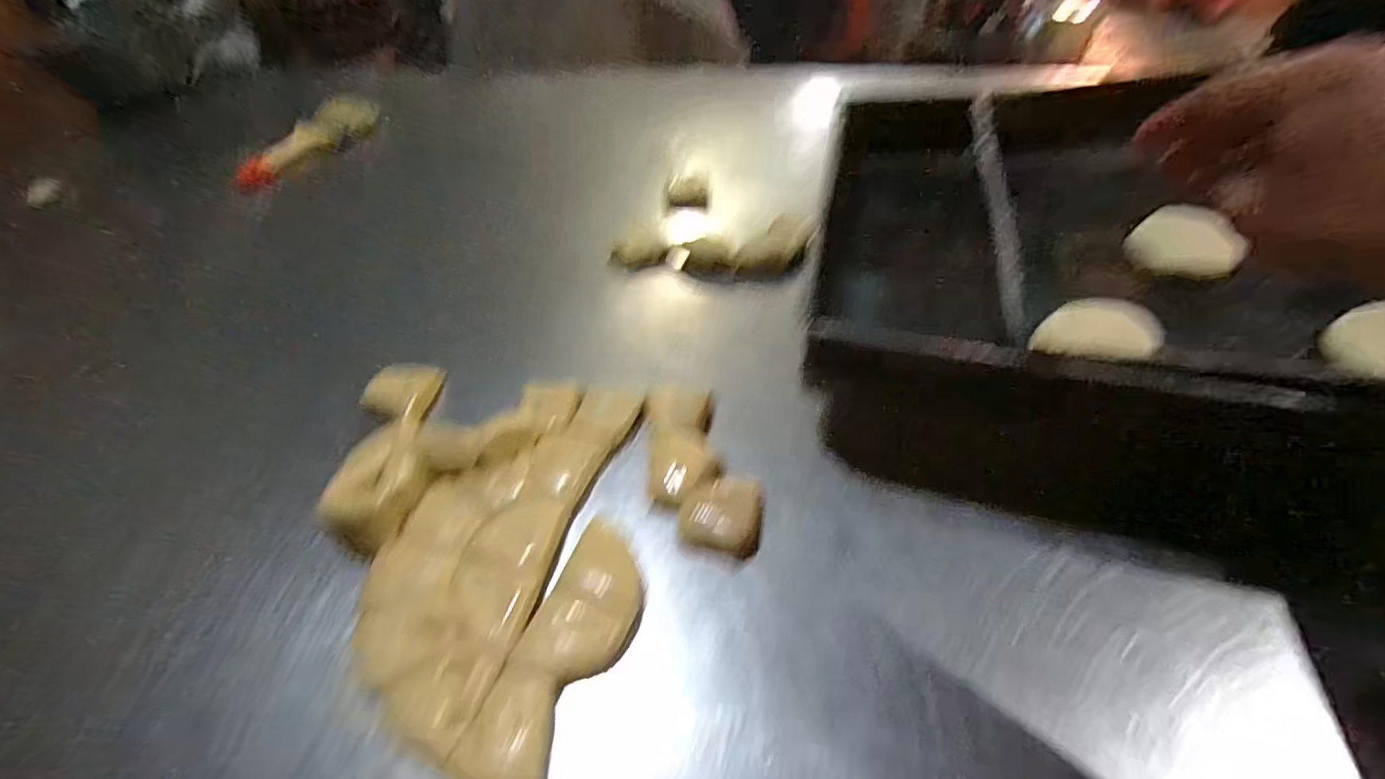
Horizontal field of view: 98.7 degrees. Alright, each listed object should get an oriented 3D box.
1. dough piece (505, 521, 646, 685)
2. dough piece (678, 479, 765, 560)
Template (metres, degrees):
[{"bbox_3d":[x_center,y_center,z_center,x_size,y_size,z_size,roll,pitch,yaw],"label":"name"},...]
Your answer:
[{"bbox_3d":[-0.062,0.132,0.374,0.056,0.010,0.100,12,49,16],"label":"dough piece"},{"bbox_3d":[0.021,0.085,0.407,0.053,0.013,0.051,8,48,13],"label":"dough piece"}]

